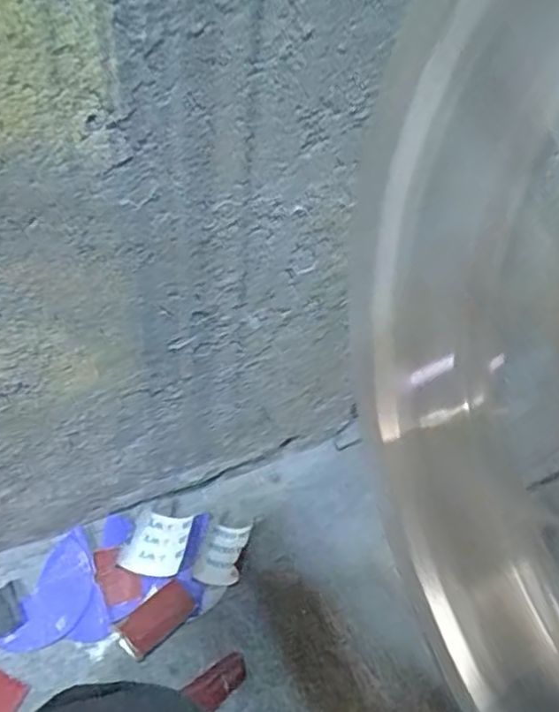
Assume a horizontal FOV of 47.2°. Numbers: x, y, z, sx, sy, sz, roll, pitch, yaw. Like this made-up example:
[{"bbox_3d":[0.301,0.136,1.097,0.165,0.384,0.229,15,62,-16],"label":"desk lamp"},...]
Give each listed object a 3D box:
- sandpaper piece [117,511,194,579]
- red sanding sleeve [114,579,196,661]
[{"bbox_3d":[-0.177,0.270,0.913,0.080,0.015,0.095,23,51,-13],"label":"sandpaper piece"},{"bbox_3d":[-0.161,0.344,0.840,0.055,0.018,0.099,38,53,25],"label":"red sanding sleeve"}]

